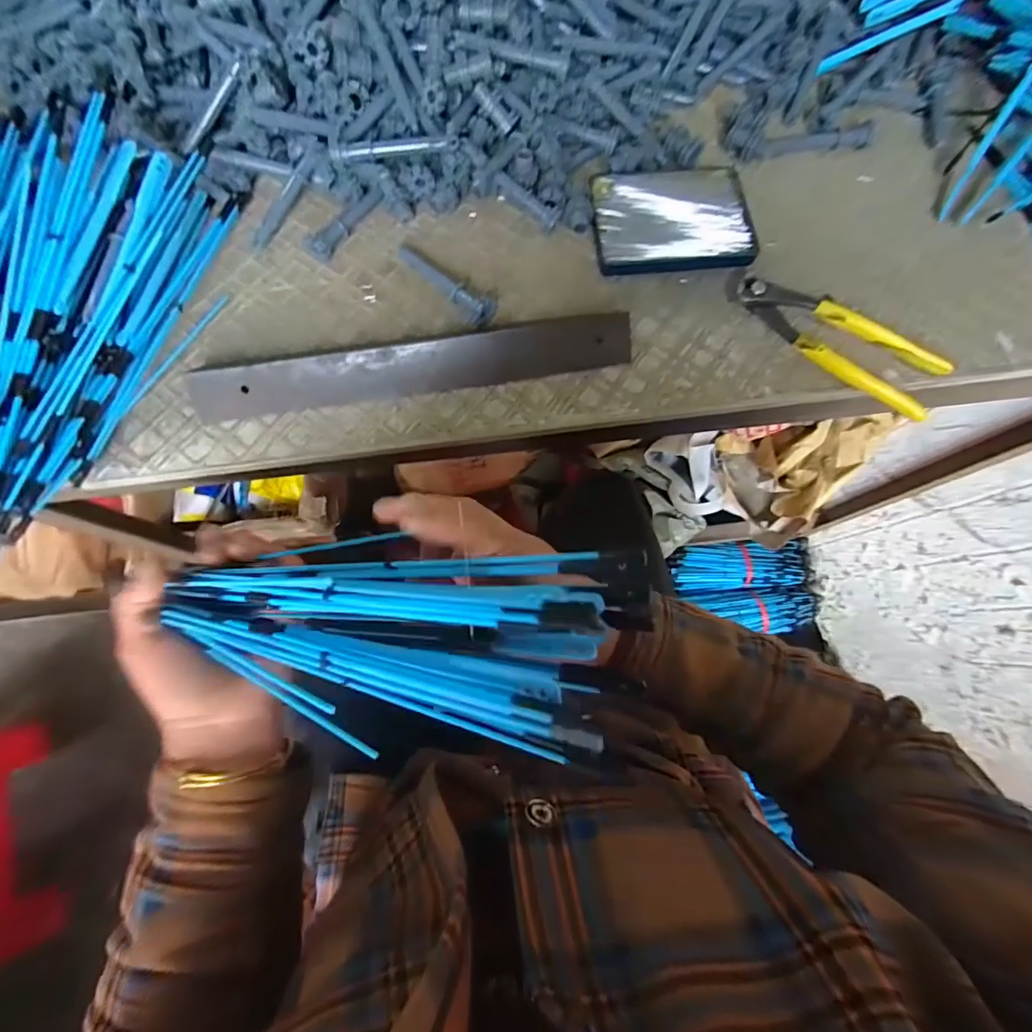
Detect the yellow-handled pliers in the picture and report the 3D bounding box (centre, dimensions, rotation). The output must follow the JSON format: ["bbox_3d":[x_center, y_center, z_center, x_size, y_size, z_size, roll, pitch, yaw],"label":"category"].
[{"bbox_3d":[0.247,-0.138,0.365,0.158,0.018,0.061,43,78,9],"label":"yellow-handled pliers"}]

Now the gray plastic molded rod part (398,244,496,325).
[{"bbox_3d":[-0.056,-0.186,0.371,0.096,0.018,0.024,43,78,9],"label":"gray plastic molded rod part"}]

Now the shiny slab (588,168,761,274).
[{"bbox_3d":[0.129,-0.250,0.395,0.129,0.013,0.109,-5,75,-3],"label":"shiny slab"}]

